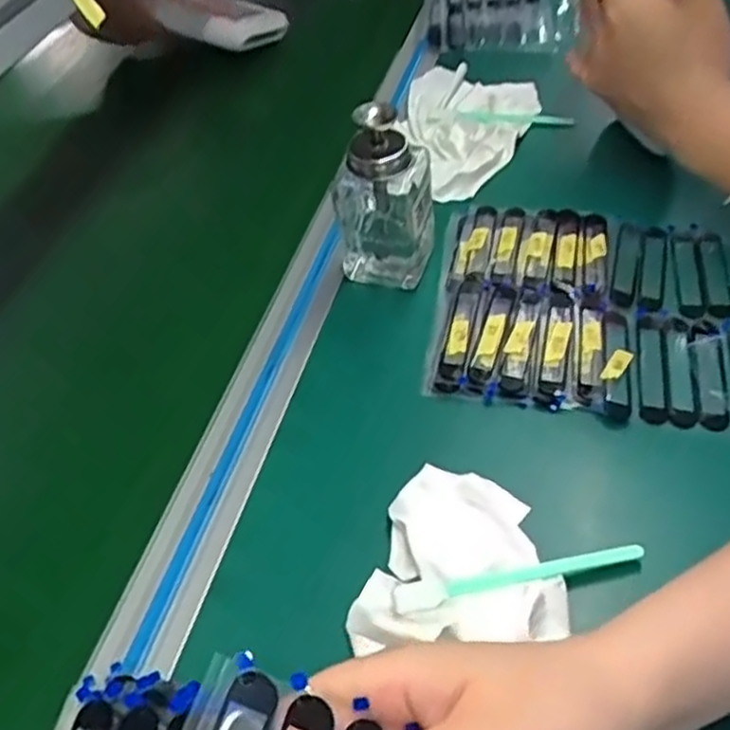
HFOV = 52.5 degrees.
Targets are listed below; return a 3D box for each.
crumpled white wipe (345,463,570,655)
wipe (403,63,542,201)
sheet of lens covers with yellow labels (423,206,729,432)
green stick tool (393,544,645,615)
[{"bbox_3d":[0.050,0.094,0.351,0.091,0.032,0.097,13,51,18],"label":"crumpled white wipe"},{"bbox_3d":[0.070,-0.194,0.612,0.114,0.028,0.154,19,53,22],"label":"wipe"},{"bbox_3d":[0.143,-0.038,0.474,0.192,0.021,0.166,8,50,13],"label":"sheet of lens covers with yellow labels"},{"bbox_3d":[0.072,0.096,0.347,0.118,0.007,0.015,-12,48,-4],"label":"green stick tool"}]

